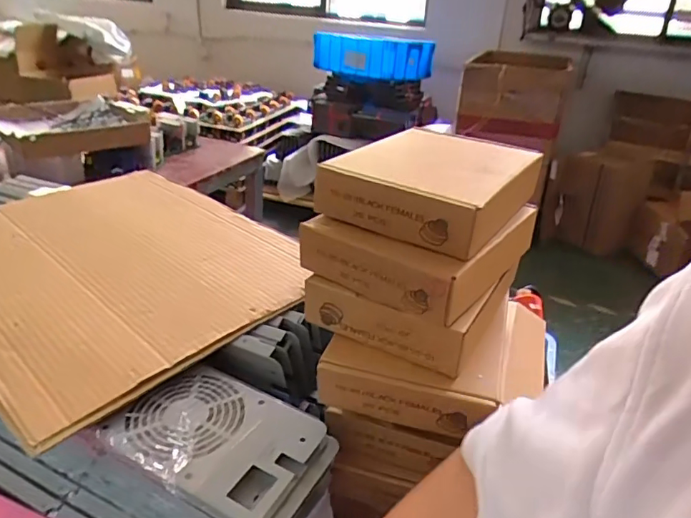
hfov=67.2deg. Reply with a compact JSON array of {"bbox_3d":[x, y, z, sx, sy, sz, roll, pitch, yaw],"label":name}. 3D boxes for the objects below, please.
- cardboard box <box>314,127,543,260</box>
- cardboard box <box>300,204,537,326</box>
[{"bbox_3d":[0.073,-0.066,0.434,0.132,0.042,0.160,19,30,26],"label":"cardboard box"},{"bbox_3d":[0.069,-0.019,0.434,0.133,0.042,0.172,23,32,32],"label":"cardboard box"}]

